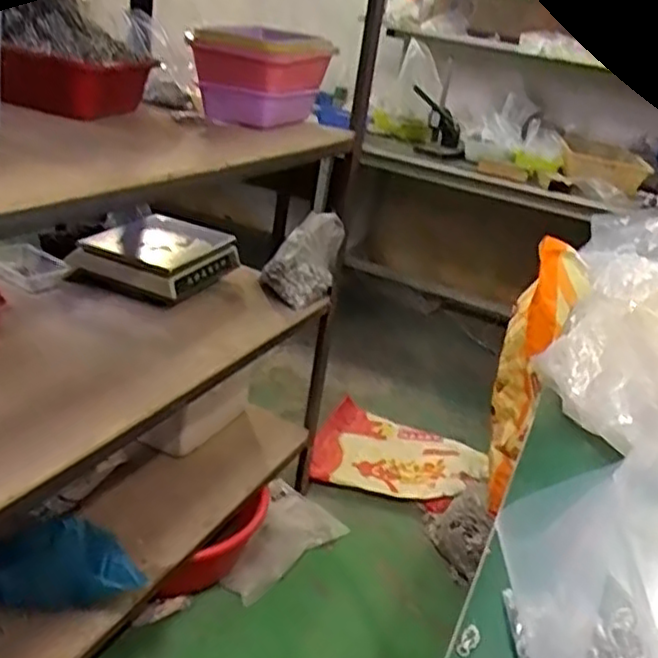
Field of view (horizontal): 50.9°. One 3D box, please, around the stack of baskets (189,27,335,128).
[{"bbox_3d":[-0.125,-0.514,1.403,0.197,0.156,0.266,22,28,27],"label":"stack of baskets"}]

